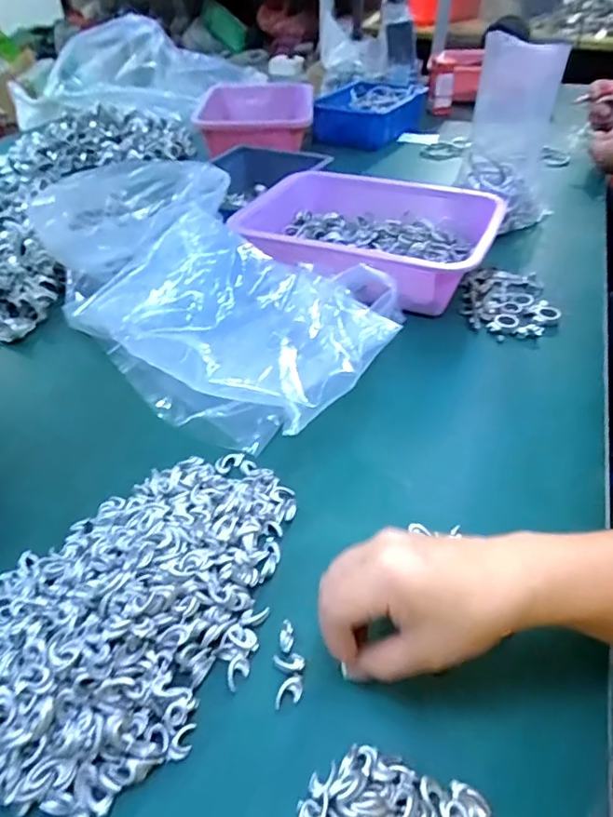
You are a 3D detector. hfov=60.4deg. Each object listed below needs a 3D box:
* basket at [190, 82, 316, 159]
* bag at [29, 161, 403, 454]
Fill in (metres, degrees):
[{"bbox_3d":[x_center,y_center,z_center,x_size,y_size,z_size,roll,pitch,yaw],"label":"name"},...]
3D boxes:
[{"bbox_3d":[-0.113,-0.594,1.080,0.244,0.079,0.275,0,42,2],"label":"basket"},{"bbox_3d":[-0.126,-0.145,0.585,0.239,0.097,0.488,-34,51,-31],"label":"bag"}]

